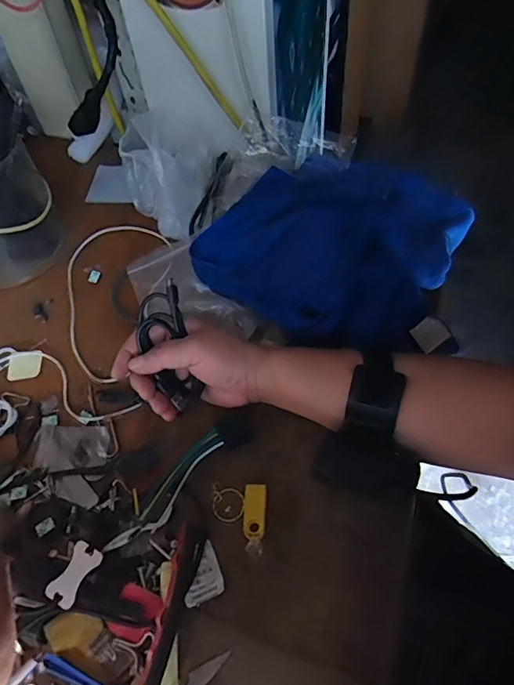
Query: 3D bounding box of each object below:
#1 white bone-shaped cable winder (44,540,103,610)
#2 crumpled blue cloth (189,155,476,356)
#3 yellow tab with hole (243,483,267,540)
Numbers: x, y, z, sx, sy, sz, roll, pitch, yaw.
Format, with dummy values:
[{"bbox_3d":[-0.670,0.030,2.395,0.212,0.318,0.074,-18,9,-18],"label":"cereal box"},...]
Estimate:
[{"bbox_3d":[-0.124,0.157,0.332,0.021,0.004,0.039,28,69,10],"label":"white bone-shaped cable winder"},{"bbox_3d":[0.078,-0.105,0.474,0.208,0.058,0.232,32,64,23],"label":"crumpled blue cloth"},{"bbox_3d":[-0.001,0.126,0.366,0.017,0.005,0.040,0,56,5],"label":"yellow tab with hole"}]

